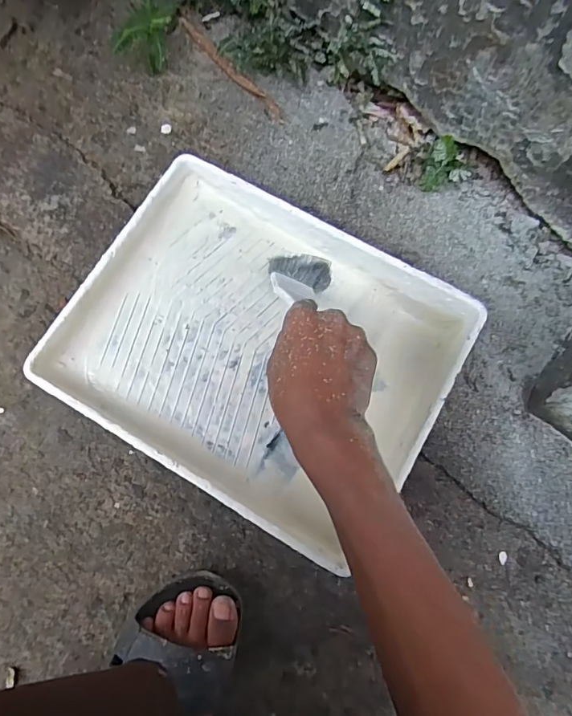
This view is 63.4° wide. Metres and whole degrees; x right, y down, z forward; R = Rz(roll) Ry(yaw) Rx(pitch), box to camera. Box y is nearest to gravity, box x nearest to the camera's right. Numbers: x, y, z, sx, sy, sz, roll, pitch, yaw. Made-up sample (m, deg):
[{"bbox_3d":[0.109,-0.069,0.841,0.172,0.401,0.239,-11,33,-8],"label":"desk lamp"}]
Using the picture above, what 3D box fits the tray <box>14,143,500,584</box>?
[{"bbox_3d":[-0.029,-0.009,0.458,0.350,0.080,0.279,31,80,1],"label":"tray"}]

